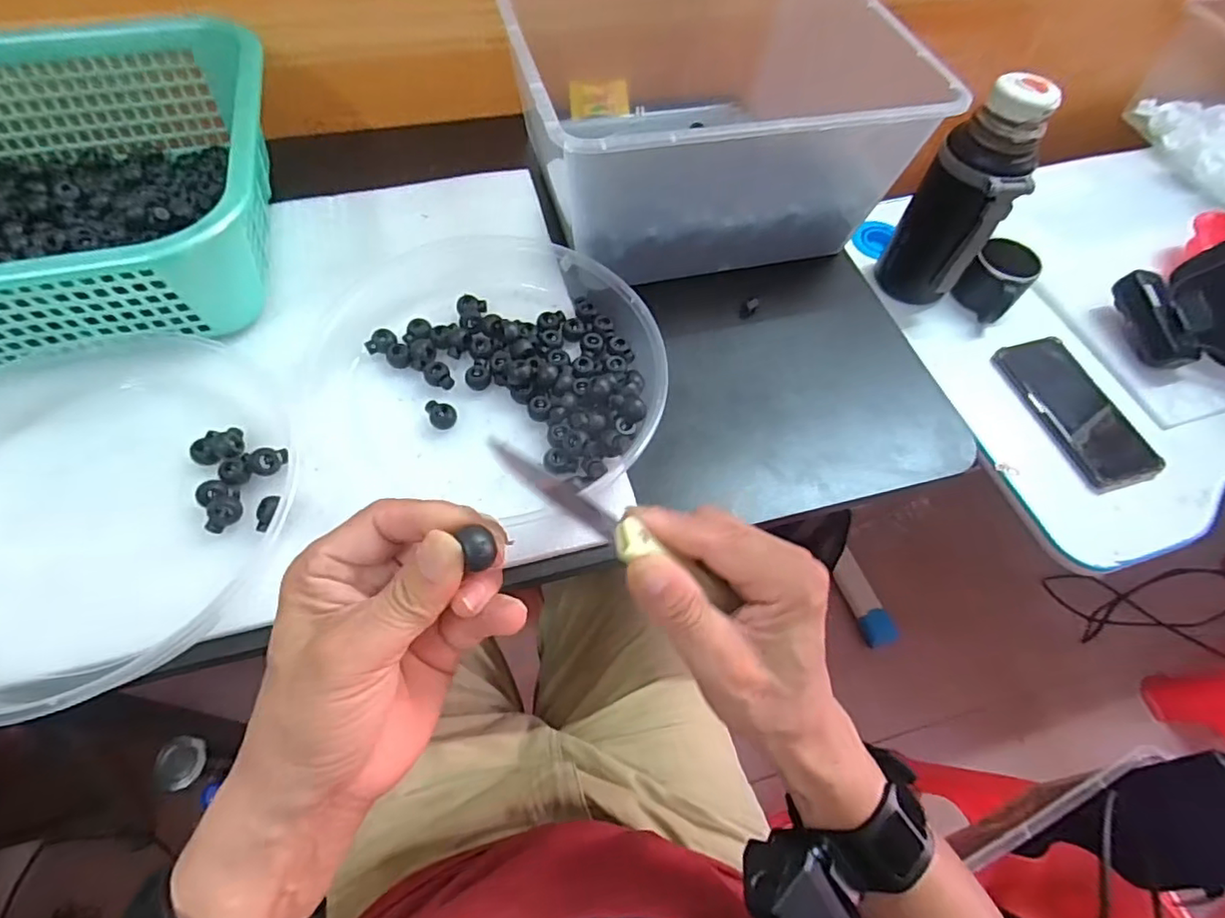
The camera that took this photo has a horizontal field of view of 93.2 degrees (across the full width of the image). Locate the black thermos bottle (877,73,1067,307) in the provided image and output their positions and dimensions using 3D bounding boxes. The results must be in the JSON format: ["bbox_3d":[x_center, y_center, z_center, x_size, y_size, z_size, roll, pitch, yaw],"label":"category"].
[{"bbox_3d":[0.326,-0.238,0.546,0.067,0.202,0.068,13,61,3],"label":"black thermos bottle"}]

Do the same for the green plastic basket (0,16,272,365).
[{"bbox_3d":[-0.442,-0.194,0.415,0.385,0.092,0.301,-13,62,-11],"label":"green plastic basket"}]

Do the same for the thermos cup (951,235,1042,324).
[{"bbox_3d":[0.400,-0.188,0.605,0.057,0.062,0.052,2,61,-3],"label":"thermos cup"}]

